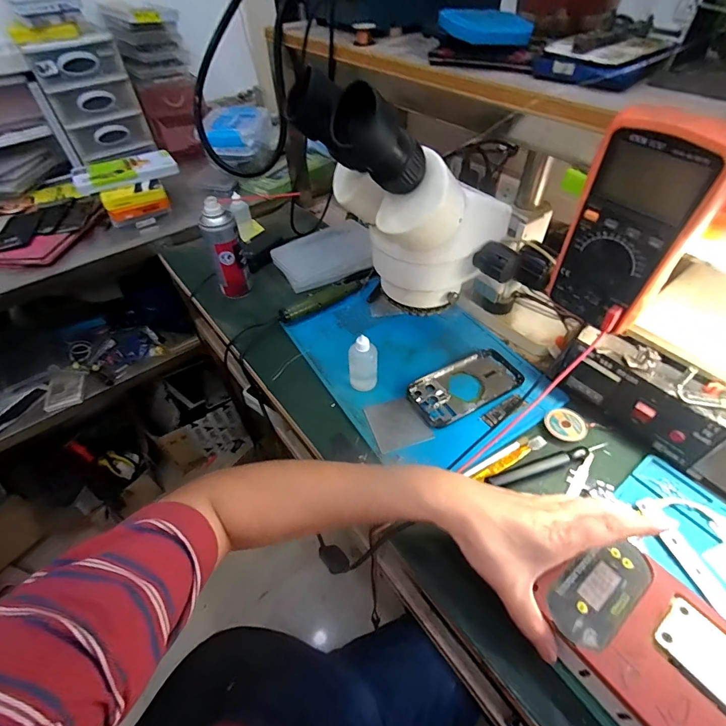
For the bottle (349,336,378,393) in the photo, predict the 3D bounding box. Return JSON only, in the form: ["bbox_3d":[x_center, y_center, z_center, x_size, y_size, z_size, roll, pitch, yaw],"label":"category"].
[{"bbox_3d":[0.000,0.003,0.483,0.034,0.077,0.026,-3,48,-1],"label":"bottle"}]

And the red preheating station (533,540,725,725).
[{"bbox_3d":[0.220,0.217,0.278,0.103,0.048,0.181,-31,55,-20],"label":"red preheating station"}]

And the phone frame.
[{"bbox_3d":[0.132,0.027,0.502,0.149,0.004,0.076,-25,52,-19],"label":"phone frame"}]

